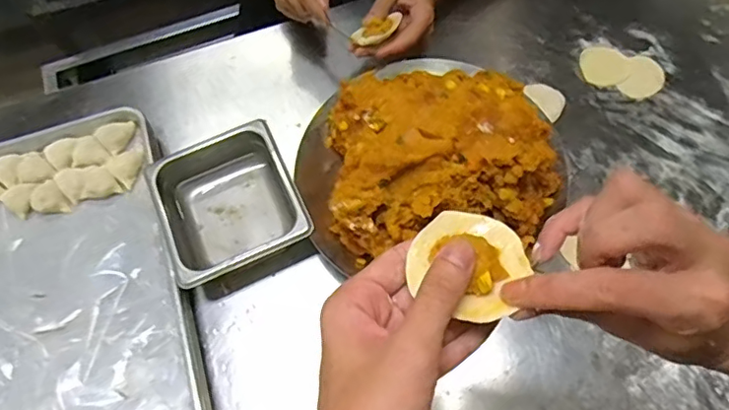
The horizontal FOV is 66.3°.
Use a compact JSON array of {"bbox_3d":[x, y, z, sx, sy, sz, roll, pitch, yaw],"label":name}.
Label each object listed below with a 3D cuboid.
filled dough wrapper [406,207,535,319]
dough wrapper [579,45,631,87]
[{"bbox_3d":[0.058,0.030,0.309,0.062,0.012,0.060,-1,64,2],"label":"filled dough wrapper"},{"bbox_3d":[0.329,-0.192,0.764,0.064,0.004,0.065,-3,64,1],"label":"dough wrapper"}]

